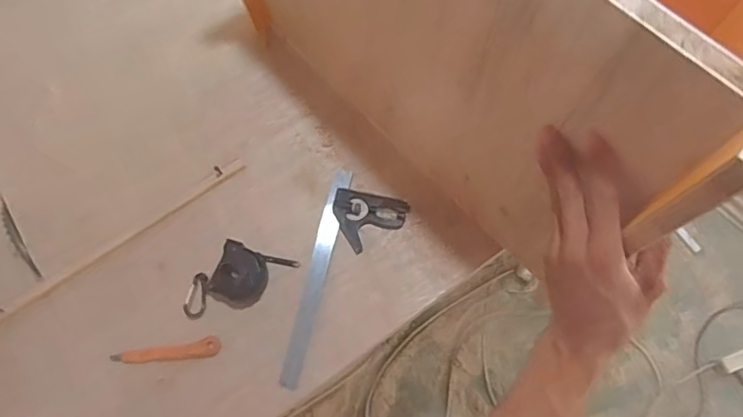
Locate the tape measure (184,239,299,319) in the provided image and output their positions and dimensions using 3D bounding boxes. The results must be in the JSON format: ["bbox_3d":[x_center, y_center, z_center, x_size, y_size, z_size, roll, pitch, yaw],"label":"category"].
[{"bbox_3d":[-0.187,0.093,0.694,0.149,0.047,0.079,-40,74,-10],"label":"tape measure"}]

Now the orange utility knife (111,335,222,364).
[{"bbox_3d":[-0.273,0.192,0.683,0.144,0.009,0.025,-8,71,1],"label":"orange utility knife"}]

